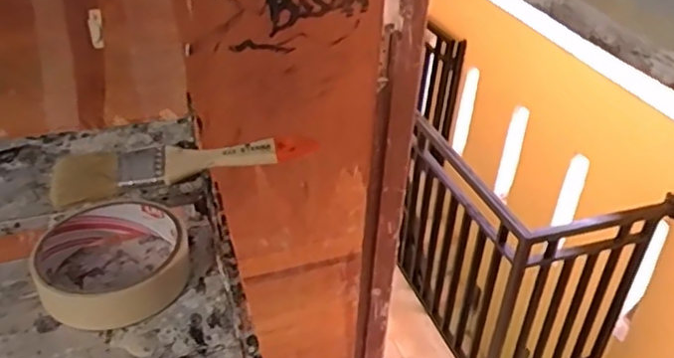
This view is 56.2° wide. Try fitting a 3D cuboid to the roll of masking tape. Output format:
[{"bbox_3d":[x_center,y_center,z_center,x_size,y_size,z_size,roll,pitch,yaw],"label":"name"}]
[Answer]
[{"bbox_3d":[-0.129,0.046,0.368,0.084,0.027,0.084,1,35,-1],"label":"roll of masking tape"}]

